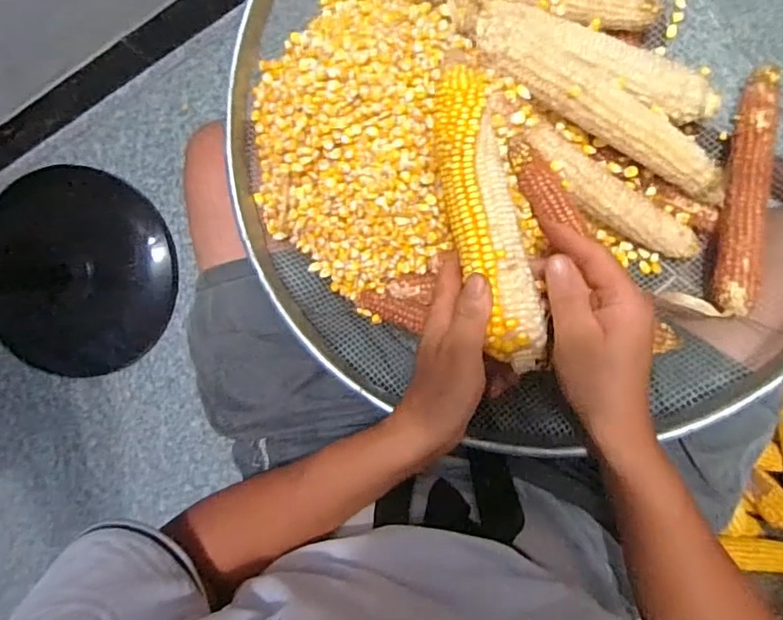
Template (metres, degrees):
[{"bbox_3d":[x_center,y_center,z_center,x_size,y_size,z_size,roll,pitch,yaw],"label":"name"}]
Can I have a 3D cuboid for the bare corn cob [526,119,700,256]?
[{"bbox_3d":[0.182,-0.096,0.466,0.182,0.042,0.045,33,96,-12],"label":"bare corn cob"}]

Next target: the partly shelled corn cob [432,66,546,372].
[{"bbox_3d":[0.068,-0.069,0.393,0.049,0.038,0.220,-13,81,5],"label":"partly shelled corn cob"}]

